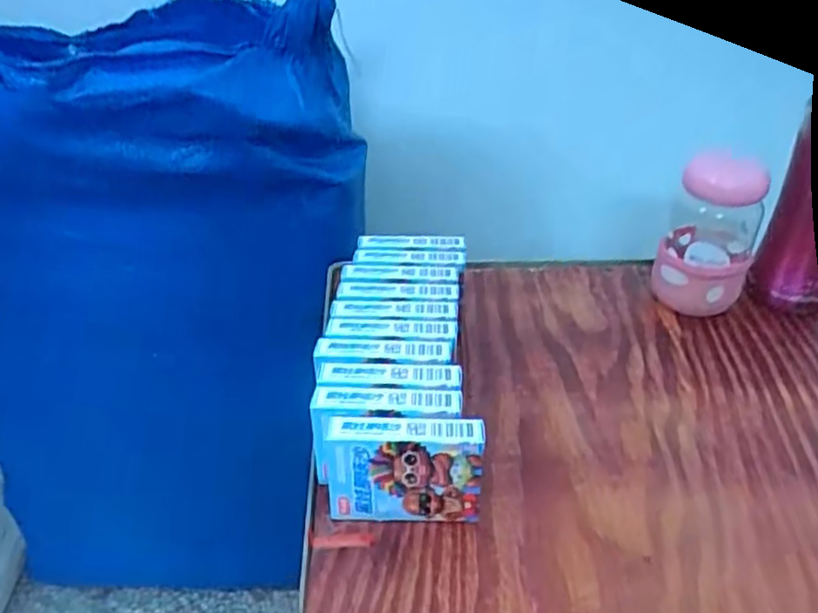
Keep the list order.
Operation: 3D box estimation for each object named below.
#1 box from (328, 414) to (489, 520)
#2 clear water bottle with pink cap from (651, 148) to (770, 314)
[{"bbox_3d":[-0.002,0.100,0.416,0.090,0.066,0.025,1,34,2],"label":"box"},{"bbox_3d":[0.255,-0.064,0.582,0.074,0.146,0.064,14,37,21],"label":"clear water bottle with pink cap"}]

